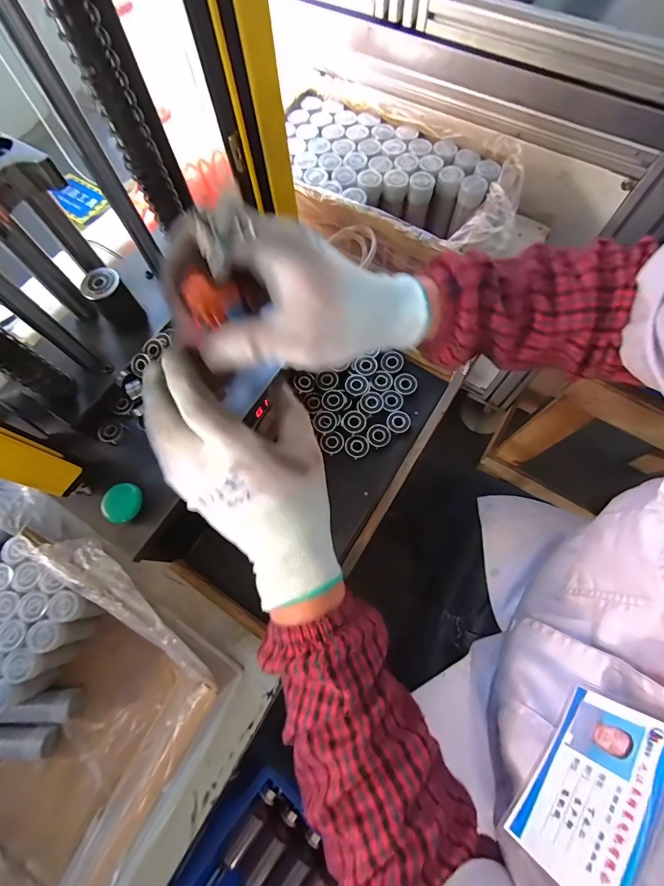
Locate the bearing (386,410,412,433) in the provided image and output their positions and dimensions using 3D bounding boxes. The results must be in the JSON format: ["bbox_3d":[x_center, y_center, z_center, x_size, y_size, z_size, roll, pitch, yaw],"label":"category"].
[{"bbox_3d":[0.089,-0.028,0.502,0.031,0.007,0.031,-1,70,2],"label":"bearing"}]

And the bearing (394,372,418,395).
[{"bbox_3d":[0.101,-0.081,0.516,0.031,0.008,0.028,28,74,11],"label":"bearing"}]

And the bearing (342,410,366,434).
[{"bbox_3d":[0.029,-0.029,0.496,0.031,0.011,0.032,4,71,3],"label":"bearing"}]

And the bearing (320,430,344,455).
[{"bbox_3d":[0.001,-0.001,0.494,0.029,0.009,0.029,-1,70,2],"label":"bearing"}]

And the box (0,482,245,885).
[{"bbox_3d":[-0.319,0.239,0.382,0.384,0.111,0.285,29,74,11],"label":"box"}]

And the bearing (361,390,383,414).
[{"bbox_3d":[0.054,-0.054,0.506,0.030,0.008,0.032,-1,70,2],"label":"bearing"}]

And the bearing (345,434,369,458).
[{"bbox_3d":[0.033,0.004,0.494,0.031,0.007,0.029,-1,70,2],"label":"bearing"}]

